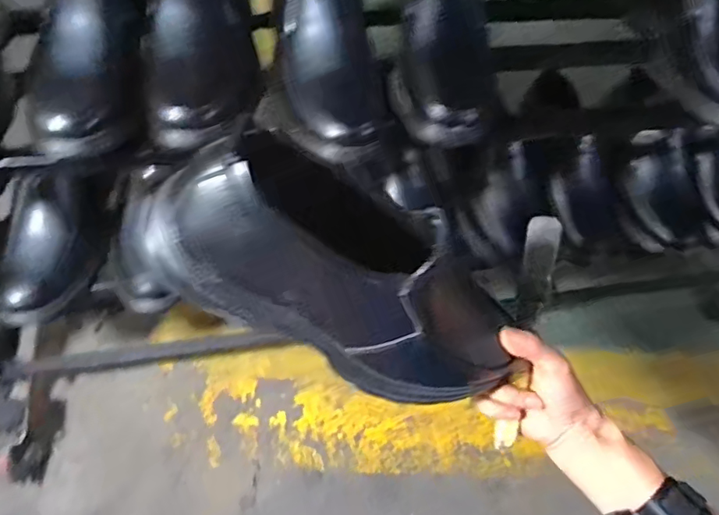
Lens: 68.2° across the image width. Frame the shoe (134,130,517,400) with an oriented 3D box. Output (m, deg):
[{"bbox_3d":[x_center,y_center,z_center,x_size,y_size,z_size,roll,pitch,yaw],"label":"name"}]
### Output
[{"bbox_3d":[0.009,0.015,0.328,0.260,0.096,0.086,32,52,-31],"label":"shoe"}]

